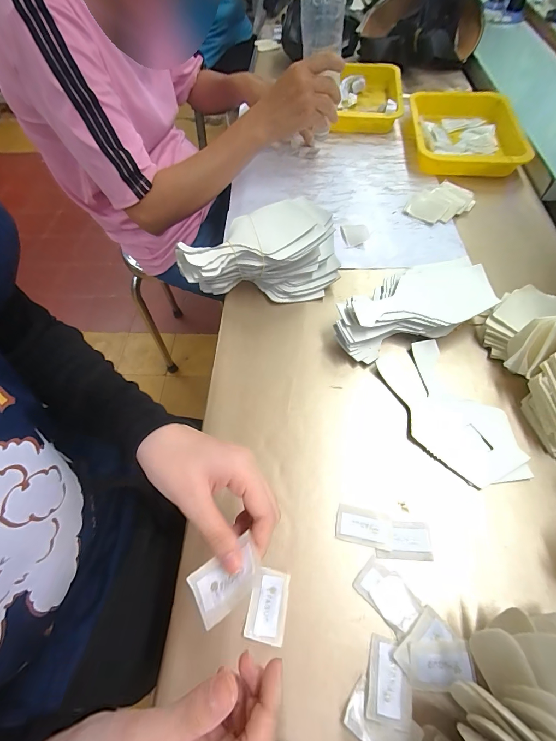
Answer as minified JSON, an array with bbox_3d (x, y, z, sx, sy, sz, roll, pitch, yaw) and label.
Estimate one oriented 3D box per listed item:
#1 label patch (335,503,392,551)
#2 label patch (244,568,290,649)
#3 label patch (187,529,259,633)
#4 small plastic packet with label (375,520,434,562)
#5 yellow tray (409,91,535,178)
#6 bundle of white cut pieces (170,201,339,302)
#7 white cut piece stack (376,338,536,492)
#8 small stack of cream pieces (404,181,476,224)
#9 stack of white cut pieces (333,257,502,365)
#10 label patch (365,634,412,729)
[{"bbox_3d":[0.087,0.158,0.328,0.054,0.004,0.033,10,62,8],"label":"label patch"},{"bbox_3d":[-0.009,0.216,0.301,0.034,0.004,0.054,6,62,11],"label":"label patch"},{"bbox_3d":[-0.034,0.141,0.220,0.052,0.006,0.033,-42,61,4],"label":"label patch"},{"bbox_3d":[0.124,0.168,0.321,0.053,0.004,0.034,2,61,3],"label":"small plastic packet with label"},{"bbox_3d":[0.351,-0.445,0.610,0.181,0.046,0.217,7,61,6],"label":"yellow tray"},{"bbox_3d":[-0.026,-0.166,0.465,0.217,0.082,0.112,-4,61,0],"label":"bundle of white cut pieces"},{"bbox_3d":[0.199,0.046,0.384,0.101,0.007,0.182,-21,62,-10],"label":"white cut piece stack"},{"bbox_3d":[0.268,-0.280,0.542,0.103,0.021,0.069,-29,64,-14],"label":"small stack of cream pieces"},{"bbox_3d":[0.174,-0.085,0.433,0.208,0.047,0.107,-17,62,-7],"label":"stack of white cut pieces"},{"bbox_3d":[0.093,0.259,0.271,0.035,0.006,0.055,9,62,7],"label":"label patch"}]

